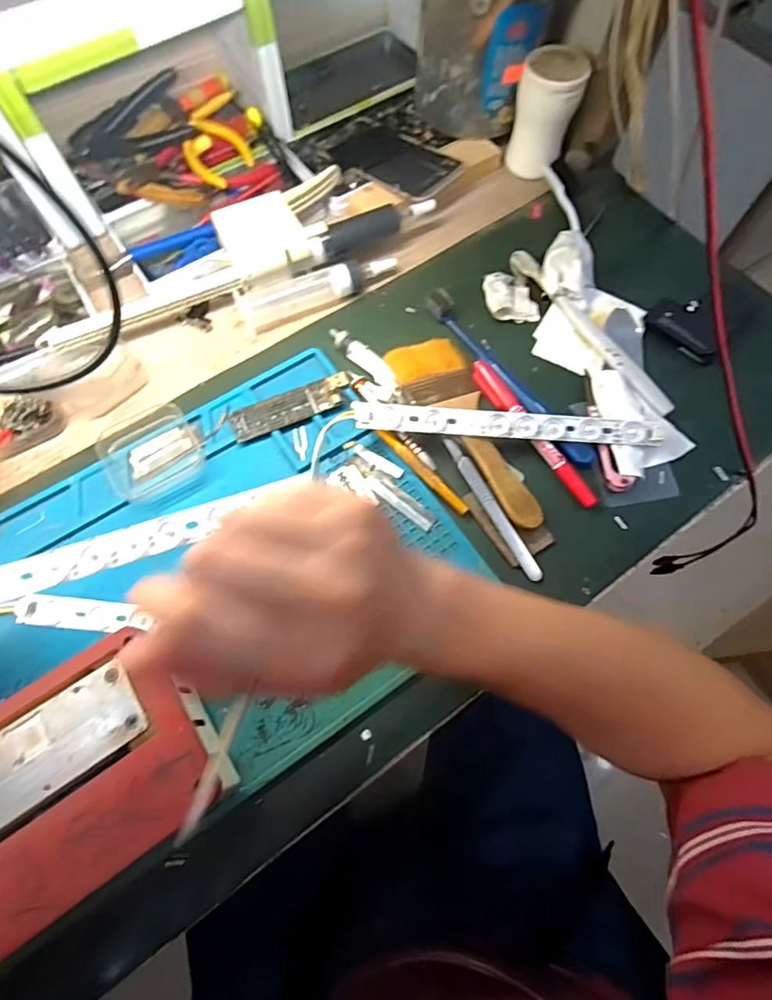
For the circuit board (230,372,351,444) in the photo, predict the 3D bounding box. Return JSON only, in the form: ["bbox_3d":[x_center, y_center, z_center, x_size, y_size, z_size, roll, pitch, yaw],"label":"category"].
[{"bbox_3d":[-0.070,-0.071,0.375,0.092,0.005,0.025,-22,71,-7],"label":"circuit board"}]

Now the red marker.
[{"bbox_3d":[0.107,-0.052,0.366,0.014,0.014,0.140,-30,73,-10],"label":"red marker"}]

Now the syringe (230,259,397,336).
[{"bbox_3d":[-0.058,-0.181,0.414,0.134,0.020,0.033,-26,72,-9],"label":"syringe"}]

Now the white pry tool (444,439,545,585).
[{"bbox_3d":[0.073,0.004,0.343,0.010,0.004,0.115,-27,72,-9],"label":"white pry tool"}]

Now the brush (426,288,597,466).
[{"bbox_3d":[0.093,-0.097,0.385,0.022,0.016,0.184,-35,73,-11],"label":"brush"}]

